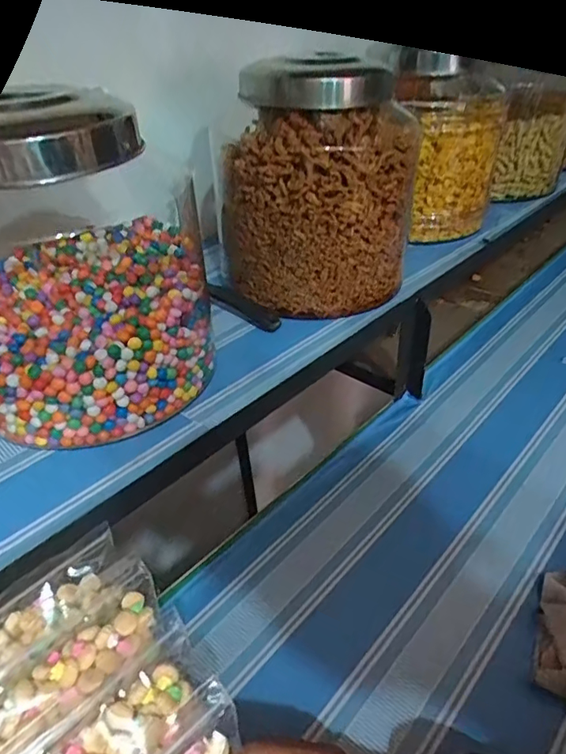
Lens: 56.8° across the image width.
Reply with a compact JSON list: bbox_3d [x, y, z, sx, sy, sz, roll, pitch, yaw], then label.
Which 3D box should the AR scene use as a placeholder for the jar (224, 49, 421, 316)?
[{"bbox_3d":[0.045,-0.230,0.657,0.181,0.260,0.174,20,42,28],"label":"jar"}]

